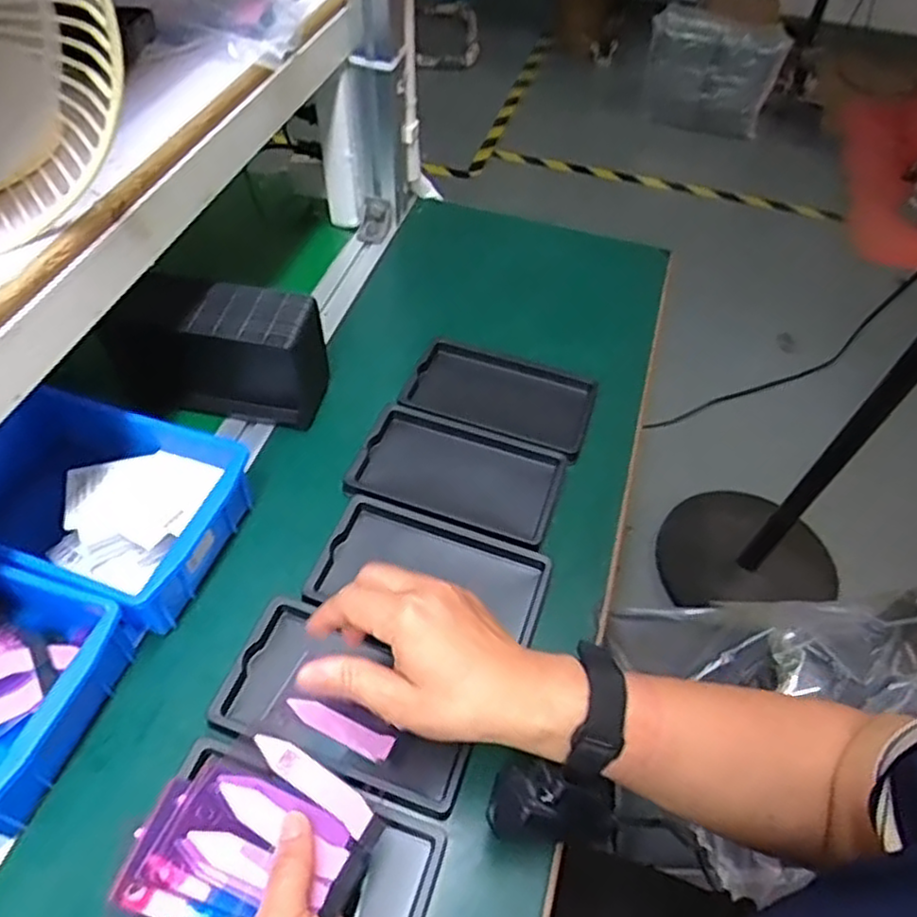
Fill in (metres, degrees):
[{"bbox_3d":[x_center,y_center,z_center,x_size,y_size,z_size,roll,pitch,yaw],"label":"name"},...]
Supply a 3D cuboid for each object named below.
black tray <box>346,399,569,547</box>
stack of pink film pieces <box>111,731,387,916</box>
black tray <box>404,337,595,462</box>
[{"bbox_3d":[-0.001,0.011,0.573,0.159,0.012,0.101,17,54,7],"label":"black tray"},{"bbox_3d":[-0.095,0.188,0.344,0.103,0.004,0.088,32,52,-7],"label":"stack of pink film pieces"},{"bbox_3d":[0.038,-0.059,0.631,0.158,0.020,0.100,19,54,9],"label":"black tray"}]

